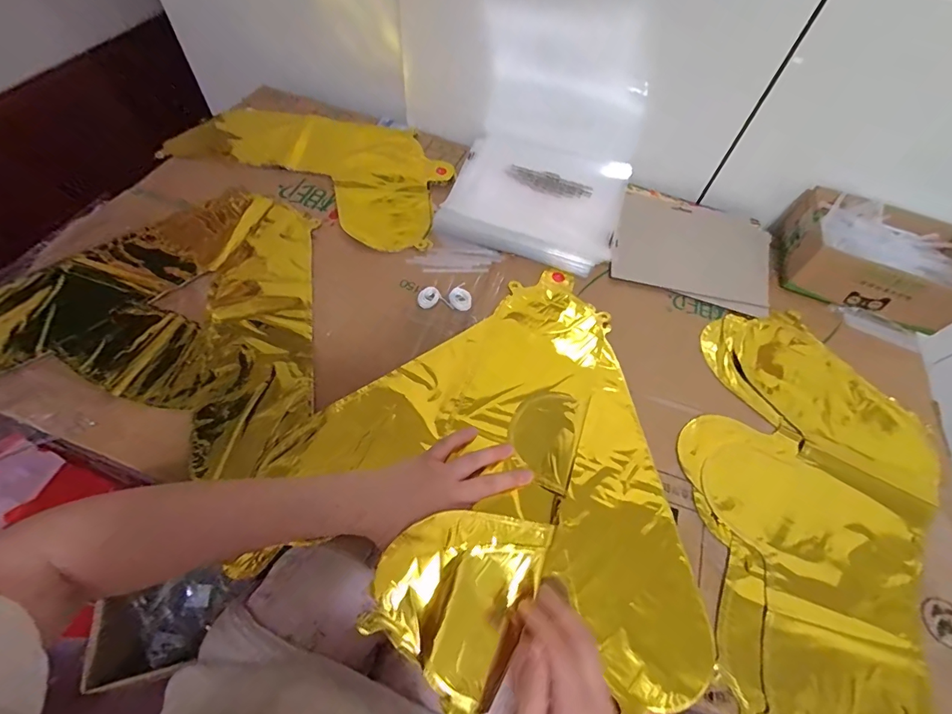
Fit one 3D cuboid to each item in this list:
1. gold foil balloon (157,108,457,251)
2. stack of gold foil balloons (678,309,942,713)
[{"bbox_3d":[-0.208,-0.267,0.591,0.364,0.007,0.222,19,60,7],"label":"gold foil balloon"},{"bbox_3d":[0.309,0.145,0.393,0.224,0.010,0.435,15,59,4],"label":"stack of gold foil balloons"}]

